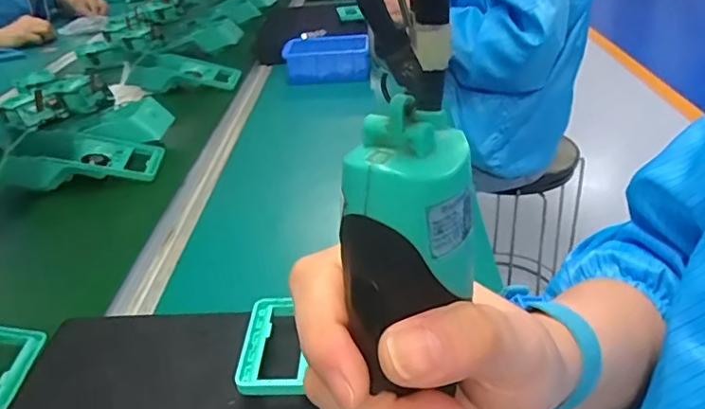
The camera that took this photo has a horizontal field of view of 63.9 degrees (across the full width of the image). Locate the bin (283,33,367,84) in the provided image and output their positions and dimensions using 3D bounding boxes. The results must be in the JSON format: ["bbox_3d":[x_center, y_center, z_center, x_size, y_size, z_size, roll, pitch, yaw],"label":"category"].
[{"bbox_3d":[-0.044,-0.250,0.971,0.150,0.057,0.108,-2,31,3],"label":"bin"}]

